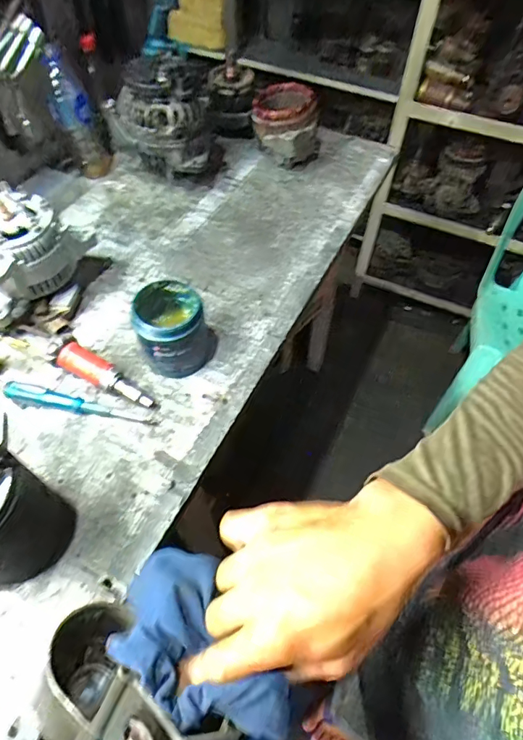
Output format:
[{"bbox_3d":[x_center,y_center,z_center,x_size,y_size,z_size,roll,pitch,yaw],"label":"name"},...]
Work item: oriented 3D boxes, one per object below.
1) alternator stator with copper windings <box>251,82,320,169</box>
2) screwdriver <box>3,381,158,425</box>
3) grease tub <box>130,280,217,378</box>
[{"bbox_3d":[0.047,-0.465,0.876,0.129,0.112,0.147,3,57,2],"label":"alternator stator with copper windings"},{"bbox_3d":[-0.234,0.042,0.583,0.195,0.025,0.023,8,57,5],"label":"screwdriver"},{"bbox_3d":[-0.115,-0.053,0.603,0.089,0.103,0.090,0,57,0],"label":"grease tub"}]

